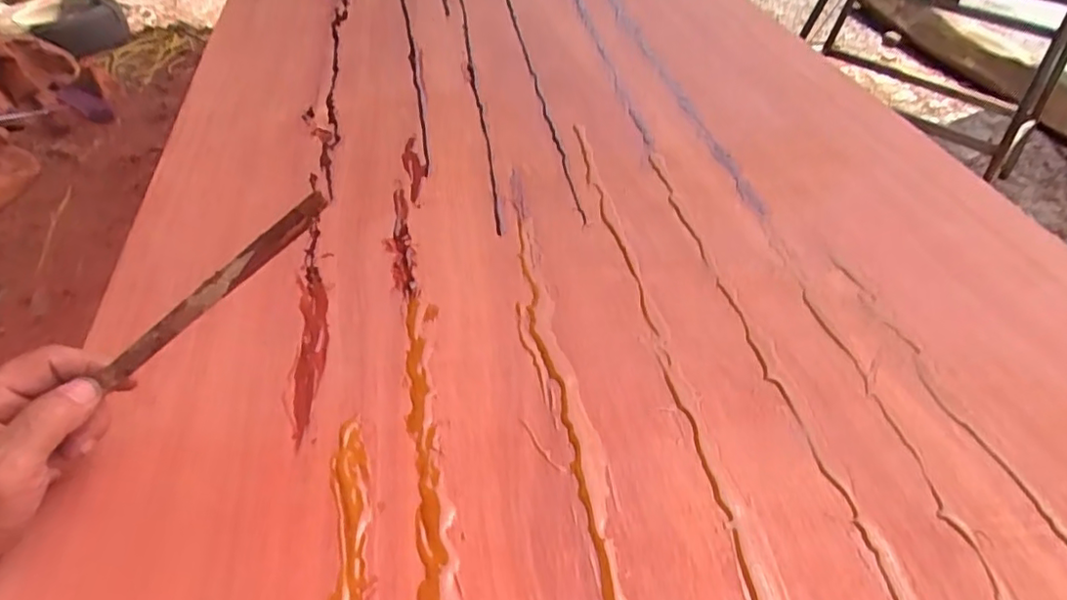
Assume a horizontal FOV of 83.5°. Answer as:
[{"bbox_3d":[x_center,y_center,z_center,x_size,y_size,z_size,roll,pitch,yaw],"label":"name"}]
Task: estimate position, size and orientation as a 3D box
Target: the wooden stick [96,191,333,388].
[{"bbox_3d":[-0.173,-0.005,0.324,0.153,0.011,0.009,-38,50,5],"label":"wooden stick"}]

